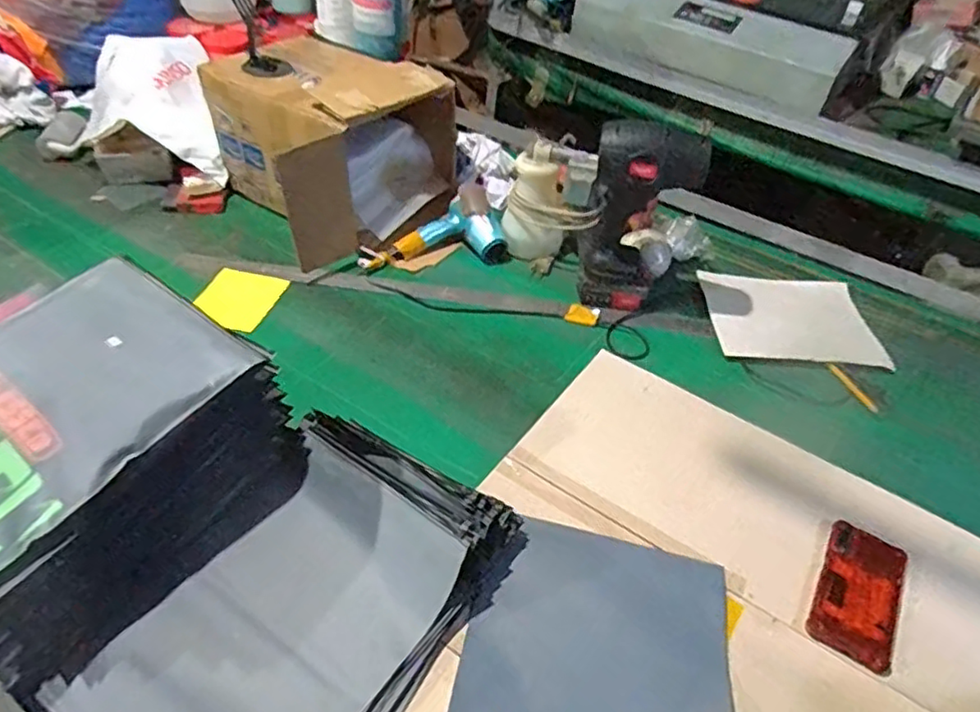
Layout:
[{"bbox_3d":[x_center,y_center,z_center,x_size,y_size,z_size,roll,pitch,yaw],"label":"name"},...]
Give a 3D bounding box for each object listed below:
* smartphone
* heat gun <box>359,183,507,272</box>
[{"bbox_3d":[0.400,0.254,0.698,0.080,0.015,0.163,28,47,21],"label":"smartphone"},{"bbox_3d":[-0.103,-0.217,1.103,0.241,0.073,0.132,-5,45,-13],"label":"heat gun"}]

